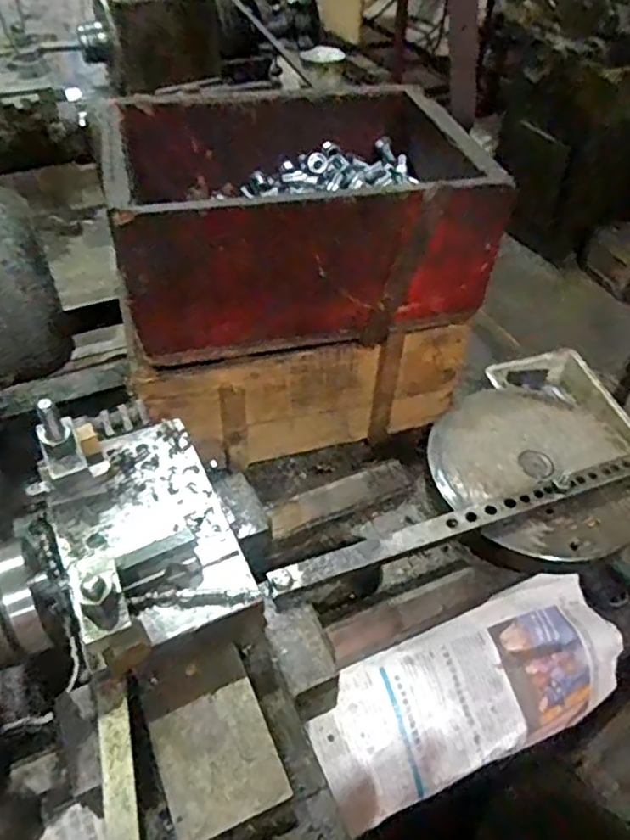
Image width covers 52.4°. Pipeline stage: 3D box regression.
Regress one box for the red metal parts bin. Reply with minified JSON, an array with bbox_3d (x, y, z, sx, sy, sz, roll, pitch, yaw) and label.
[{"bbox_3d":[-0.026,-0.216,0.653,0.334,0.152,0.249,-11,47,-12],"label":"red metal parts bin"}]

